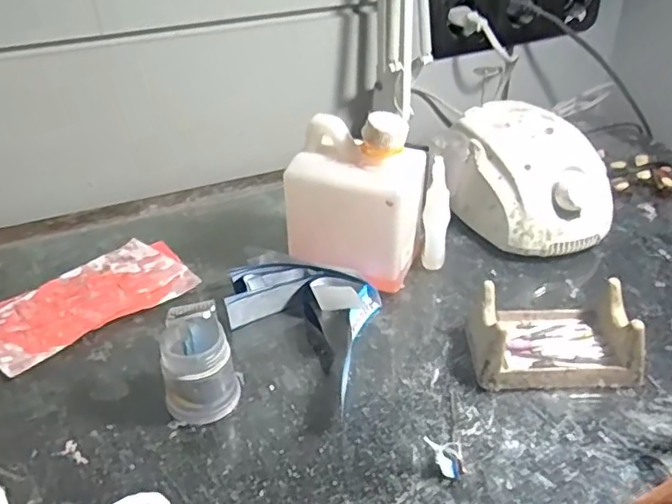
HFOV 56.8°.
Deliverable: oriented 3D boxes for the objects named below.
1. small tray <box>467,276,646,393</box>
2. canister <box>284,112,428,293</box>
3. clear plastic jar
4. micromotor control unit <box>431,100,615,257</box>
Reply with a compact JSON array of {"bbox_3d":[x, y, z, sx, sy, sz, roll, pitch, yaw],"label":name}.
[{"bbox_3d":[0.138,0.050,0.399,0.096,0.044,0.064,0,35,3],"label":"small tray"},{"bbox_3d":[0.015,-0.037,0.457,0.084,0.126,0.062,12,37,19],"label":"canister"},{"bbox_3d":[-0.081,0.060,0.366,0.044,0.073,0.041,-11,36,-14],"label":"clear plastic jar"},{"bbox_3d":[0.157,-0.059,0.520,0.093,0.085,0.131,-23,40,-28],"label":"micromotor control unit"}]

